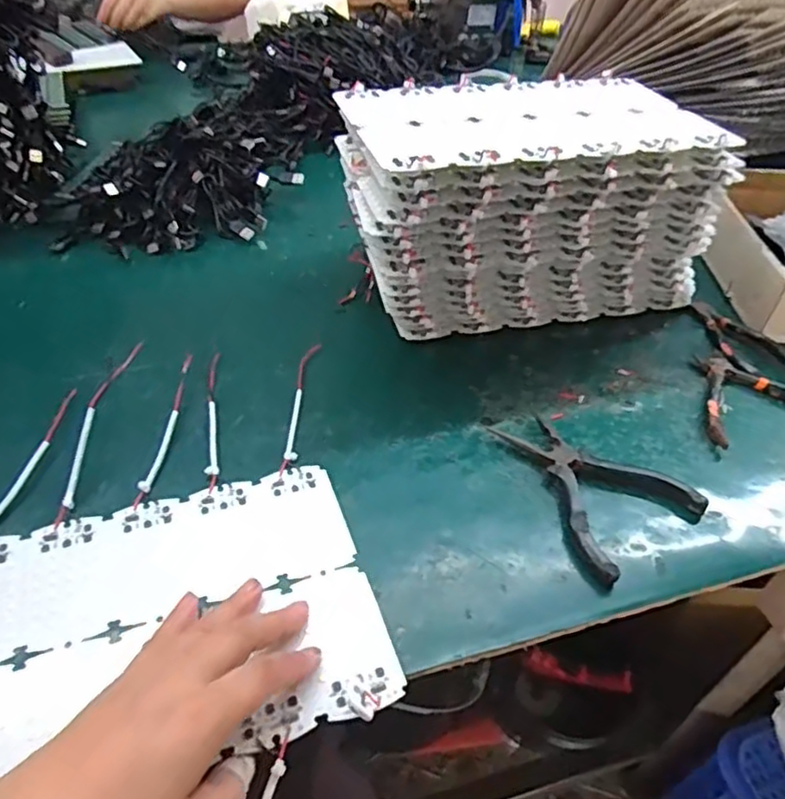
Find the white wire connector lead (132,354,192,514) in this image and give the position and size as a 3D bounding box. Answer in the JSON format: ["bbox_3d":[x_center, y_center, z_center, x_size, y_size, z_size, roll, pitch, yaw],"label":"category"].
[{"bbox_3d":[-0.172,0.020,0.502,0.009,0.008,0.157,1,43,0],"label":"white wire connector lead"}]

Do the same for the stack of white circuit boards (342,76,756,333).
[{"bbox_3d":[0.117,-0.173,0.599,0.304,0.175,0.171,-9,44,-10],"label":"stack of white circuit boards"}]

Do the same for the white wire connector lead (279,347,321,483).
[{"bbox_3d":[-0.075,0.003,0.529,0.013,0.004,0.150,3,43,2],"label":"white wire connector lead"}]

